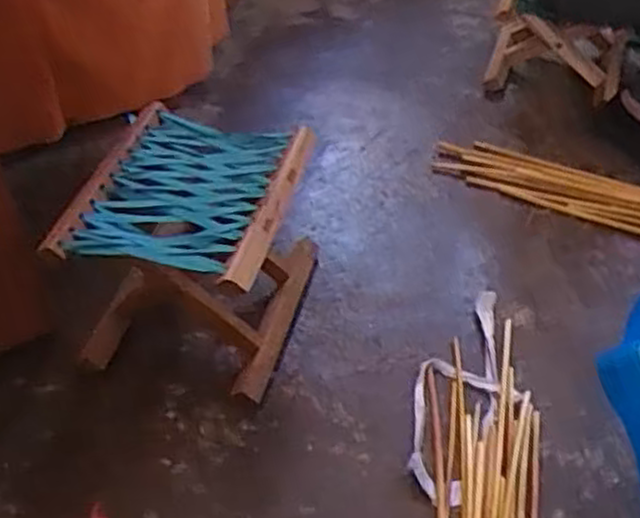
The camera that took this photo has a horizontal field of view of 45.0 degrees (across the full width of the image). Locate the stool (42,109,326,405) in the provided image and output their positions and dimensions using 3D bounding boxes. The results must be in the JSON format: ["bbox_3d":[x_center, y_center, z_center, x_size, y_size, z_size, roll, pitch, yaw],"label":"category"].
[{"bbox_3d":[-0.161,-0.011,1.040,0.251,0.242,0.287,10,47,13],"label":"stool"}]

